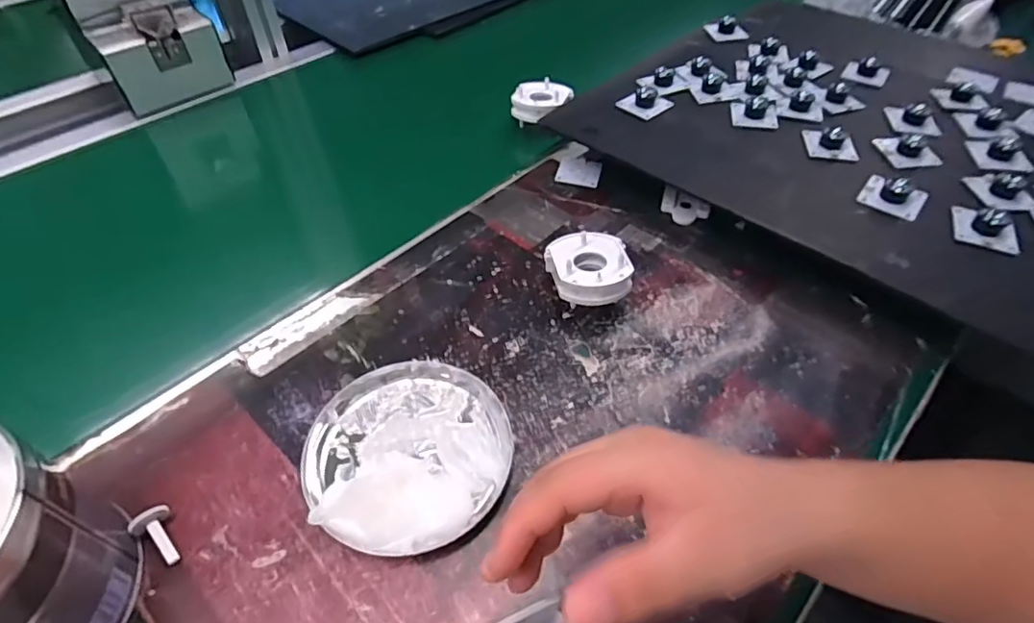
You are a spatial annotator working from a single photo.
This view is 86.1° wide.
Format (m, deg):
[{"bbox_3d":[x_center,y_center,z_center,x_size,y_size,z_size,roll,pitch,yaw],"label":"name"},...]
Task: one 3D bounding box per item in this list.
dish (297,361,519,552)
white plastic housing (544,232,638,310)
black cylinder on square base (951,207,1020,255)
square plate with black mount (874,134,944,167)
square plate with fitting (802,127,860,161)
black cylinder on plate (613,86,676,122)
[{"bbox_3d":[-0.069,0.084,0.350,0.126,0.026,0.126,0,48,0],"label":"dish"},{"bbox_3d":[0.056,-0.030,0.440,0.062,0.040,0.071,-2,48,-2],"label":"white plastic housing"},{"bbox_3d":[0.366,-0.069,0.433,0.038,0.018,0.045,10,50,9],"label":"black cylinder on square base"},{"bbox_3d":[0.356,-0.150,0.504,0.034,0.019,0.046,-5,49,-4],"label":"square plate with black mount"},{"bbox_3d":[0.294,-0.159,0.513,0.042,0.020,0.046,4,49,4],"label":"square plate with fitting"},{"bbox_3d":[0.132,-0.218,0.568,0.045,0.015,0.043,-33,56,-25],"label":"black cylinder on plate"}]

